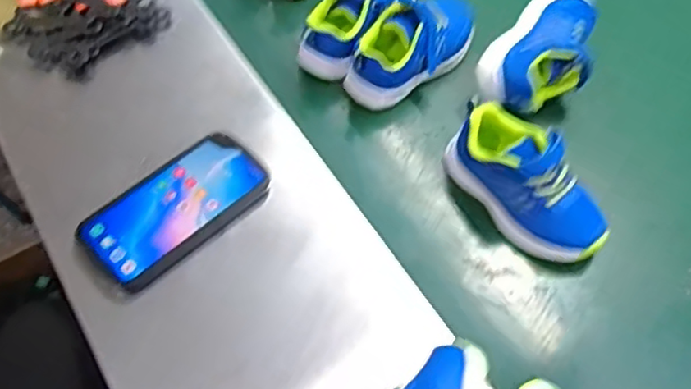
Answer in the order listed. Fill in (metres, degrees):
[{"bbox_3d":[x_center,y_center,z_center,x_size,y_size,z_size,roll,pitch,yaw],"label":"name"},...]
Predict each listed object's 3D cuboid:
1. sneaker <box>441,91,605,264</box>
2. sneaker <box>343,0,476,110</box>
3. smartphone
[{"bbox_3d":[0.161,-0.011,0.568,0.066,0.075,0.160,-36,67,-22],"label":"sneaker"},{"bbox_3d":[0.067,-0.153,0.659,0.150,0.076,0.067,-40,69,-23],"label":"sneaker"},{"bbox_3d":[-0.146,0.010,0.554,0.157,0.018,0.083,-38,68,-23],"label":"smartphone"}]

